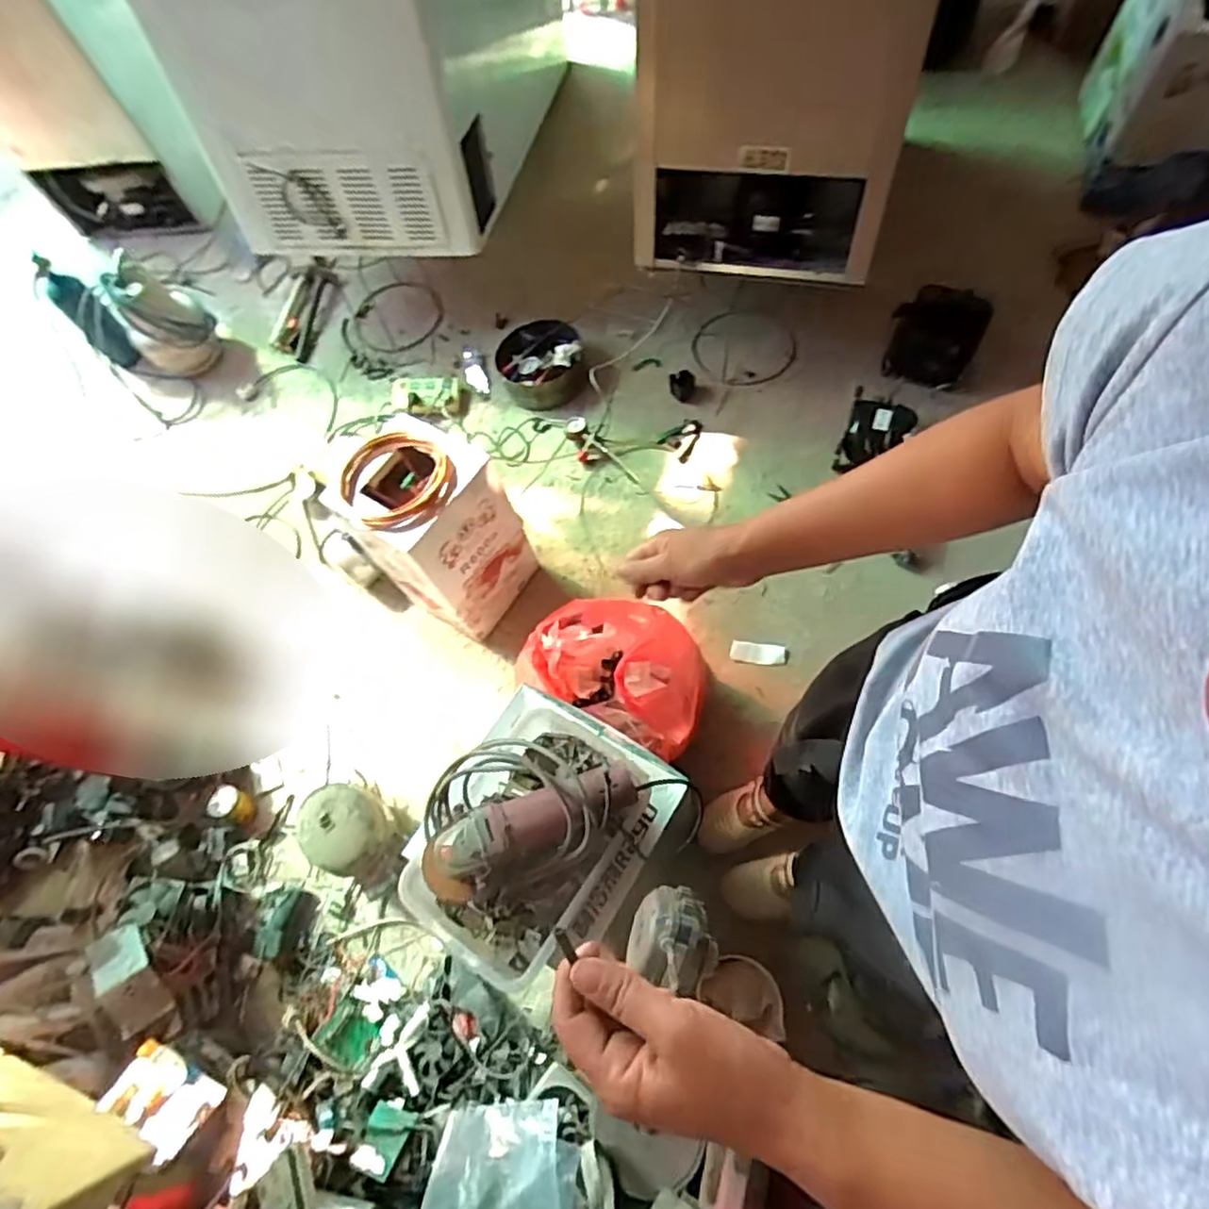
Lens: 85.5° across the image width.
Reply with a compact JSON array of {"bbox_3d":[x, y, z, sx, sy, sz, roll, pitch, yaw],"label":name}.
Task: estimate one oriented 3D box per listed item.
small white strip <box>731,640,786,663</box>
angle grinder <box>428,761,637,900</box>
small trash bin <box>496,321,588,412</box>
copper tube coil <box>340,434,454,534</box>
[{"bbox_3d":[0.353,0.109,1.508,0.122,0.013,0.044,3,68,8],"label":"small white strip"},{"bbox_3d":[-0.096,0.278,0.819,0.286,0.083,0.092,-22,67,-3],"label":"angle grinder"},{"bbox_3d":[-0.172,-0.675,1.843,0.239,0.105,0.237,-2,67,6],"label":"small trash bin"},{"bbox_3d":[-0.396,-0.242,1.256,0.204,0.036,0.219,-2,67,6],"label":"copper tube coil"}]

